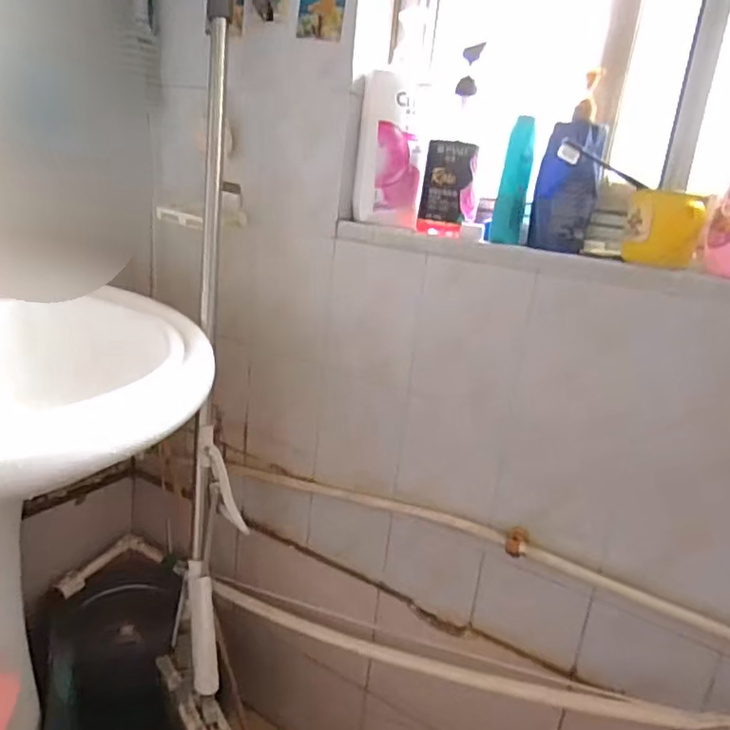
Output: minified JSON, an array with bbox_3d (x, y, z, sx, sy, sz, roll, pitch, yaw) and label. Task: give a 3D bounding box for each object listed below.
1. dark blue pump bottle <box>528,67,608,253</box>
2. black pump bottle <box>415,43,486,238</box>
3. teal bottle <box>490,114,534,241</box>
[{"bbox_3d":[0.258,-0.249,0.729,0.073,0.205,0.061,14,18,19],"label":"dark blue pump bottle"},{"bbox_3d":[0.122,-0.293,0.786,0.073,0.231,0.045,9,17,5],"label":"black pump bottle"},{"bbox_3d":[0.195,-0.239,0.765,0.040,0.154,0.042,11,17,10],"label":"teal bottle"}]

